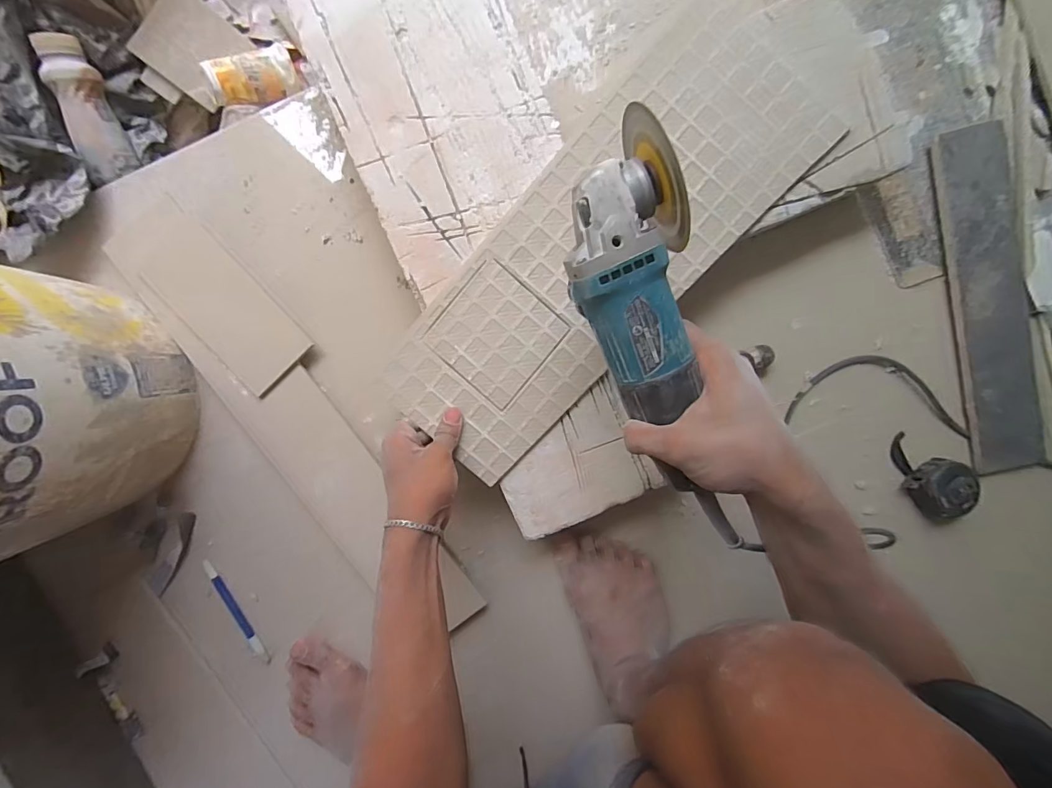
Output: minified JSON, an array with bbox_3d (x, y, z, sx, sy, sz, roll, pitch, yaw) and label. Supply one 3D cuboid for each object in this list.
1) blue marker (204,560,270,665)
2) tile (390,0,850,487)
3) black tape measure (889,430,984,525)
[{"bbox_3d":[-0.361,0.273,0.583,0.011,0.012,0.148,-27,96,3],"label":"blue marker"},{"bbox_3d":[0.074,-0.140,0.461,0.489,0.011,0.177,-45,94,5],"label":"tile"},{"bbox_3d":[0.484,0.100,0.550,0.059,0.035,0.117,-43,95,4],"label":"black tape measure"}]

